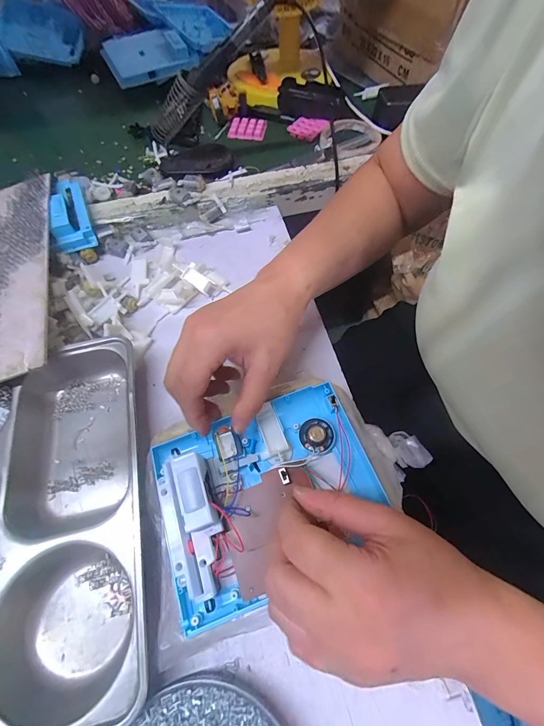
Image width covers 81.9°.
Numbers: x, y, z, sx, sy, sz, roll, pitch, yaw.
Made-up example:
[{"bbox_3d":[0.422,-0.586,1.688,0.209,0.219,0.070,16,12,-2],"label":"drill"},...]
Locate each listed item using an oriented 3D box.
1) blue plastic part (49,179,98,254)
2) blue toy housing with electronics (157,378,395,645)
[{"bbox_3d":[-0.258,-0.197,0.405,0.042,0.035,0.127,-17,64,-8],"label":"blue plastic part"},{"bbox_3d":[0.001,0.094,0.241,0.165,0.034,0.134,-19,65,-13],"label":"blue toy housing with electronics"}]

